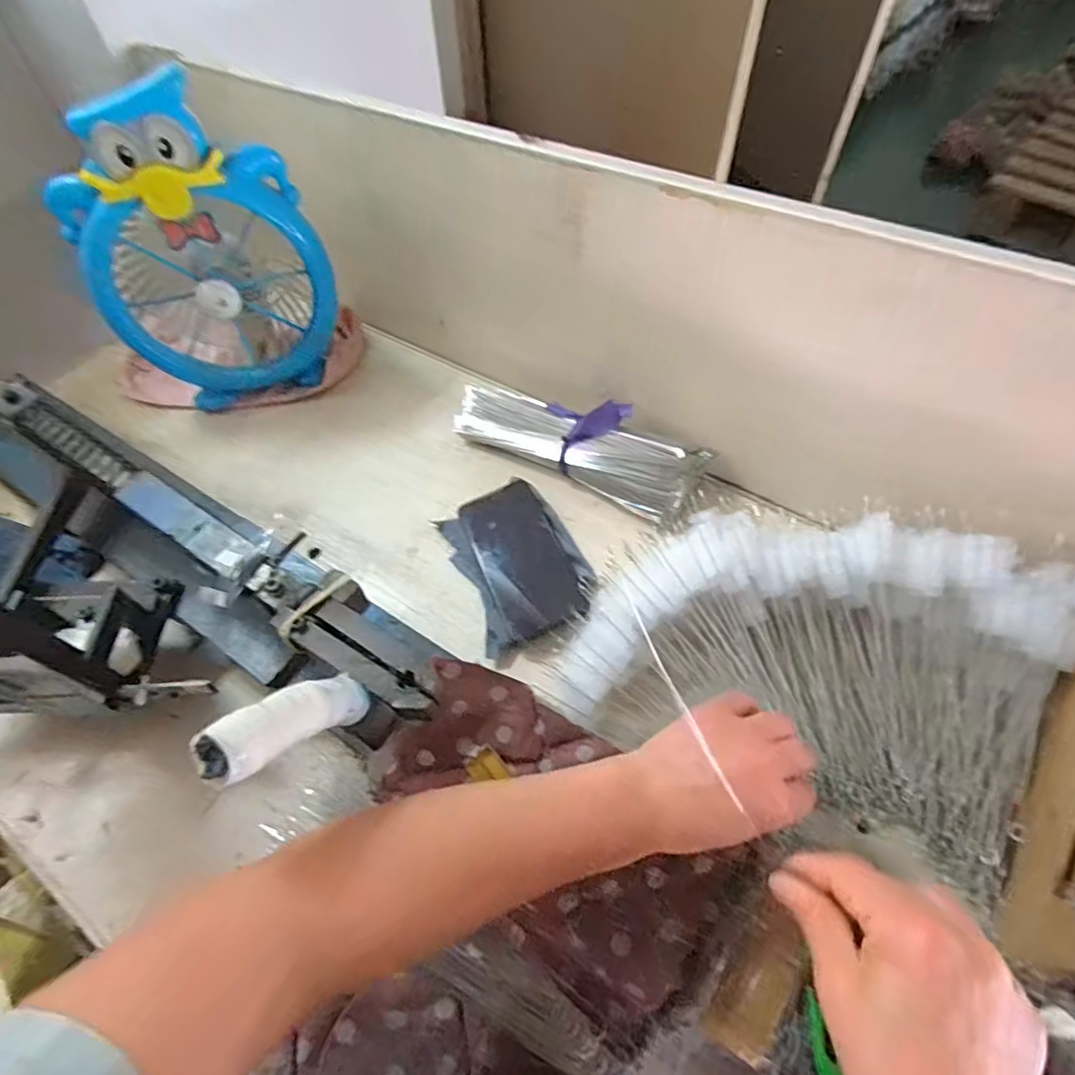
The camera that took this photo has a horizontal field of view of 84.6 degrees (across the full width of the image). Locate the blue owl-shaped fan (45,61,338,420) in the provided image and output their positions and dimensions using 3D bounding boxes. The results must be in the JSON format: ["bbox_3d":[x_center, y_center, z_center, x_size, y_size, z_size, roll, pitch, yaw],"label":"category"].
[{"bbox_3d":[-0.345,-0.294,0.632,0.211,0.322,0.142,-20,58,-12],"label":"blue owl-shaped fan"}]

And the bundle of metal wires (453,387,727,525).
[{"bbox_3d":[0.036,-0.101,0.604,0.257,0.072,0.085,24,60,17],"label":"bundle of metal wires"}]

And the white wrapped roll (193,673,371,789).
[{"bbox_3d":[-0.111,0.083,0.277,0.021,0.096,0.029,26,99,18],"label":"white wrapped roll"}]

